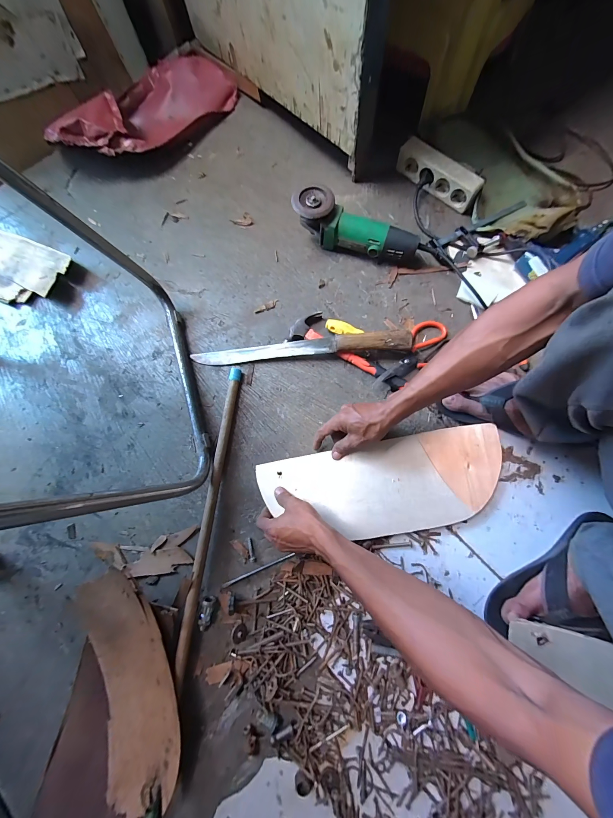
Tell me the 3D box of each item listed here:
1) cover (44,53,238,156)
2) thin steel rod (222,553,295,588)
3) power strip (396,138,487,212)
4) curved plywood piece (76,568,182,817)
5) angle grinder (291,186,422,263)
[{"bbox_3d":[-0.386,-0.729,0.689,0.175,0.099,0.445,41,80,10],"label":"cover"},{"bbox_3d":[-0.084,0.282,0.492,0.133,0.004,0.008,-23,77,-4],"label":"thin steel rod"},{"bbox_3d":[0.294,-0.526,0.632,0.199,0.059,0.047,38,80,10],"label":"power strip"},{"bbox_3d":[-0.273,0.417,0.434,0.133,0.053,0.316,-20,77,-4],"label":"curved plywood piece"},{"bbox_3d":[0.103,-0.377,0.590,0.255,0.092,0.067,15,77,5],"label":"angle grinder"}]

